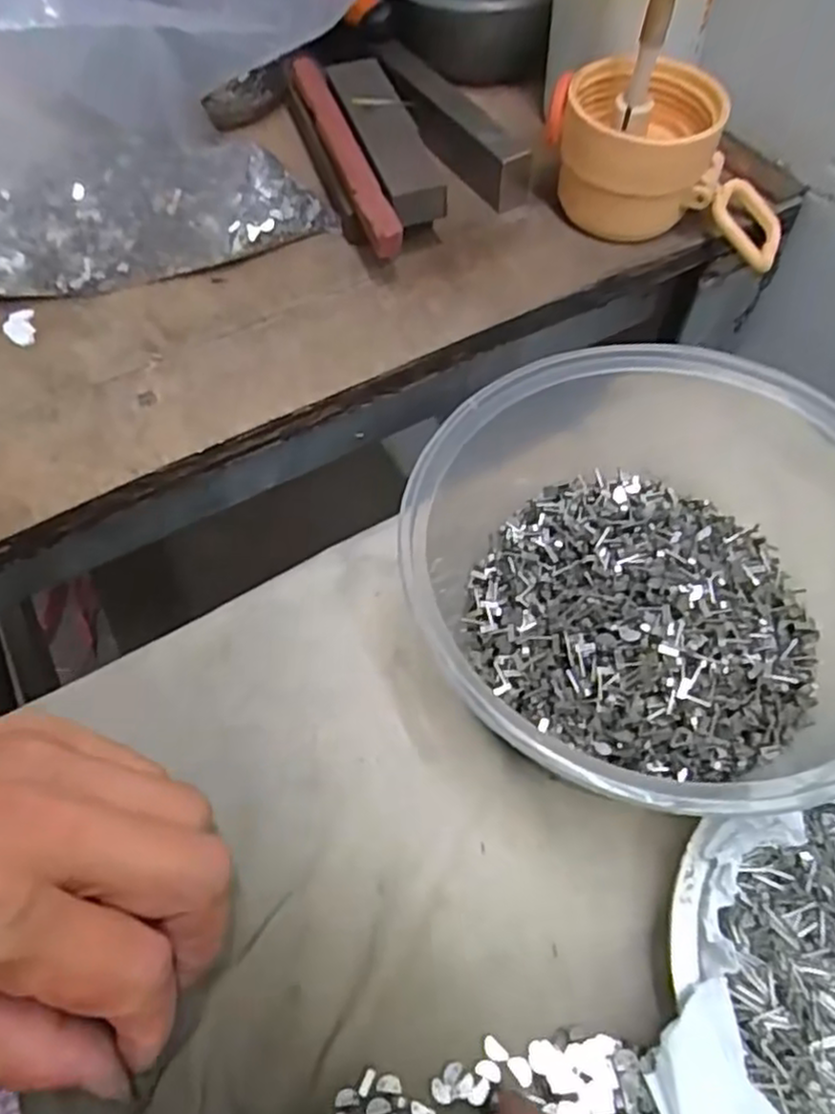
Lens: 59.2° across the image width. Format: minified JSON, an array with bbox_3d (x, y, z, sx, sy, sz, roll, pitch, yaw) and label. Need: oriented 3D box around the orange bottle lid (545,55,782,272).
[{"bbox_3d":[0.108,-0.171,0.313,0.104,0.056,0.057,7,62,3],"label":"orange bottle lid"}]

